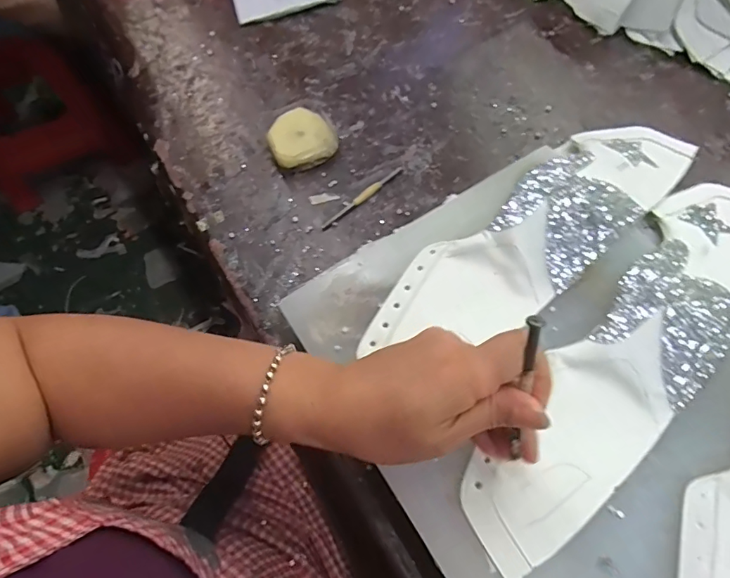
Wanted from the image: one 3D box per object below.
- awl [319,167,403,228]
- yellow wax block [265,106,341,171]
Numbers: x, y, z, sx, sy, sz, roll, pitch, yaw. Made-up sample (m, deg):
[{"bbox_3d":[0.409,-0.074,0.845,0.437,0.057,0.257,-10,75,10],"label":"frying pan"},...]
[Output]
[{"bbox_3d":[-0.001,-0.087,0.448,0.098,0.004,0.009,-40,70,-15],"label":"awl"},{"bbox_3d":[-0.063,-0.151,0.472,0.065,0.029,0.059,-19,66,-7],"label":"yellow wax block"}]

